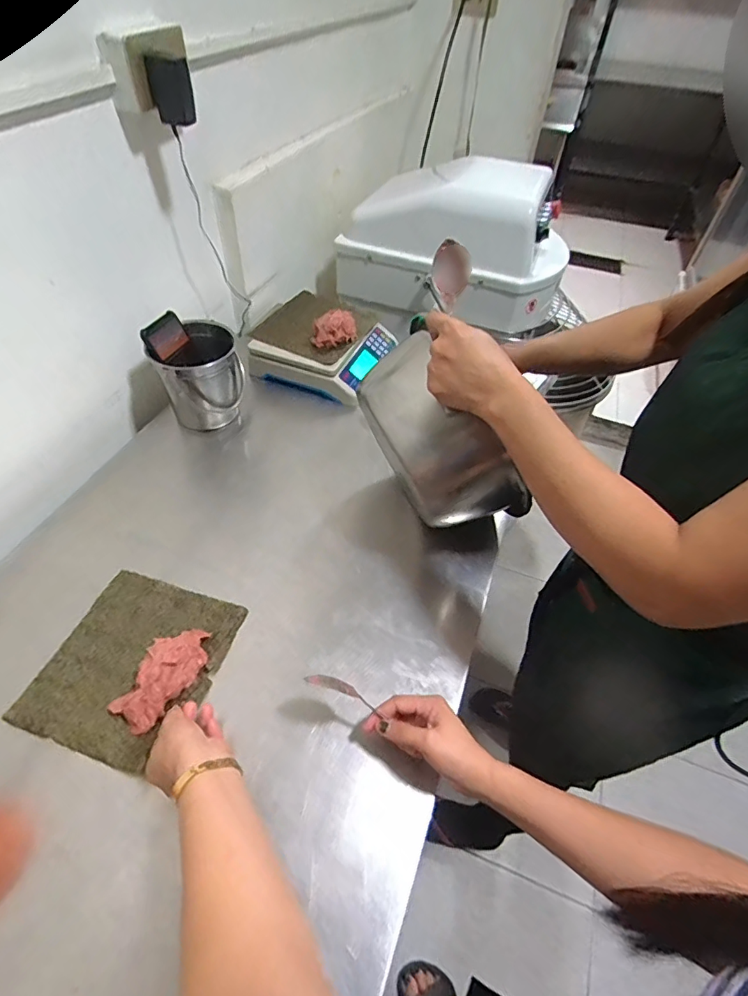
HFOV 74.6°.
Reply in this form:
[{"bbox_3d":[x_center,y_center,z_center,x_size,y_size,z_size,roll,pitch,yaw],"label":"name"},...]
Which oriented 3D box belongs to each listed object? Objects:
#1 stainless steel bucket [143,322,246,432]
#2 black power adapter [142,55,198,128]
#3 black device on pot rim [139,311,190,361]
[{"bbox_3d":[-0.287,-0.200,0.823,0.140,0.155,0.129,2,50,-3],"label":"stainless steel bucket"},{"bbox_3d":[-0.267,-0.537,0.649,0.052,0.069,0.024,-14,52,-15],"label":"black power adapter"},{"bbox_3d":[-0.324,-0.254,0.769,0.009,0.052,0.075,-4,44,42],"label":"black device on pot rim"}]

